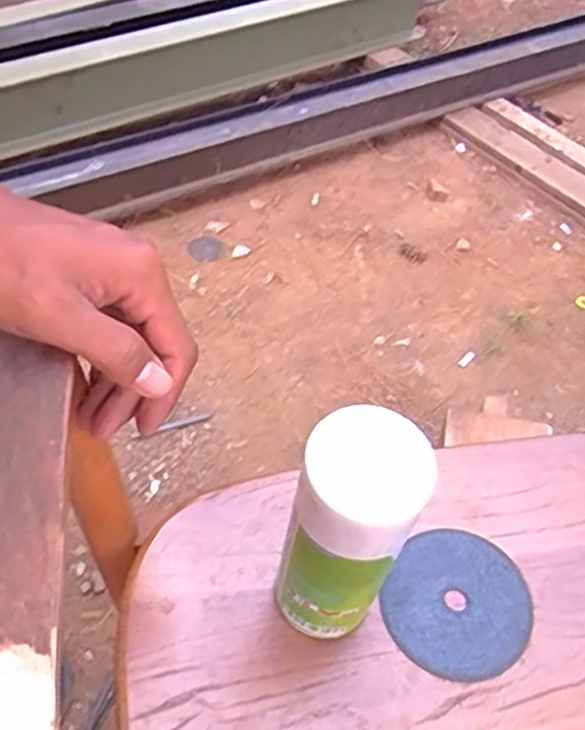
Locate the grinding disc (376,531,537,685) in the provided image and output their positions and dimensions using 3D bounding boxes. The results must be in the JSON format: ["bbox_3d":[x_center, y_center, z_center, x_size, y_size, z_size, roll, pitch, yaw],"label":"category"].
[{"bbox_3d":[0.115,0.166,0.503,0.098,0.004,0.101,1,53,-1],"label":"grinding disc"}]

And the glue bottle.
[{"bbox_3d":[0.028,0.106,0.412,0.065,0.205,0.072,22,49,14],"label":"glue bottle"}]

